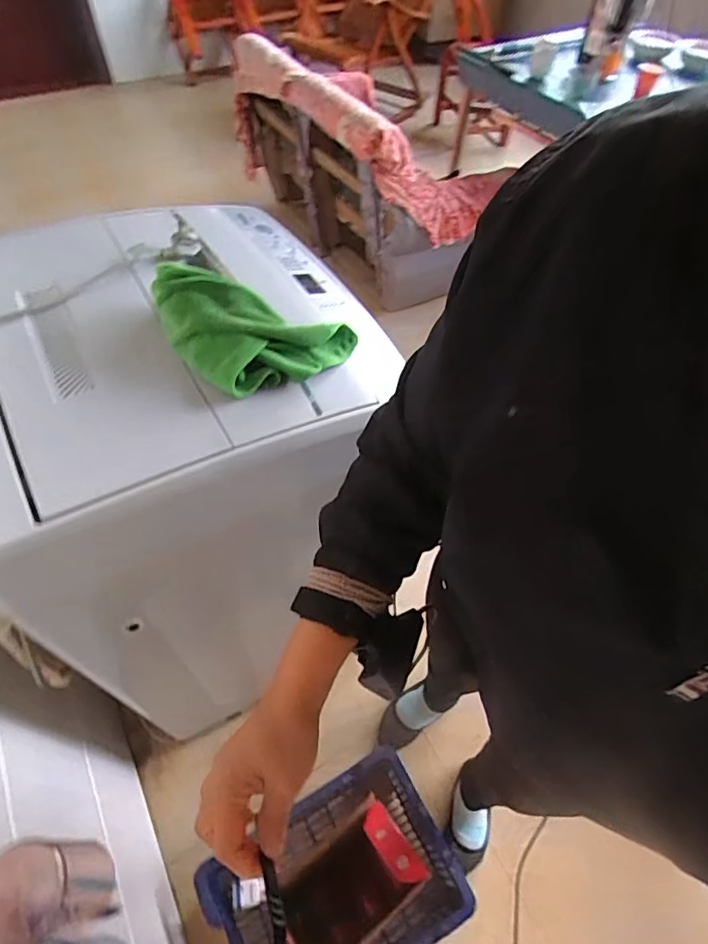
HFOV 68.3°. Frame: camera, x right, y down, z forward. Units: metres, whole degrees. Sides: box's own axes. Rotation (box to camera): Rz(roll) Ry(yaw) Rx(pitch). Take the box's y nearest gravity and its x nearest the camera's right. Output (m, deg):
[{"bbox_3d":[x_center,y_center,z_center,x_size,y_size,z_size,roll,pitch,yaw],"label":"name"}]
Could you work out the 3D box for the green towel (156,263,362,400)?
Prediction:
[{"bbox_3d":[-0.119,-0.150,0.600,0.226,0.110,0.132,6,54,3],"label":"green towel"}]

